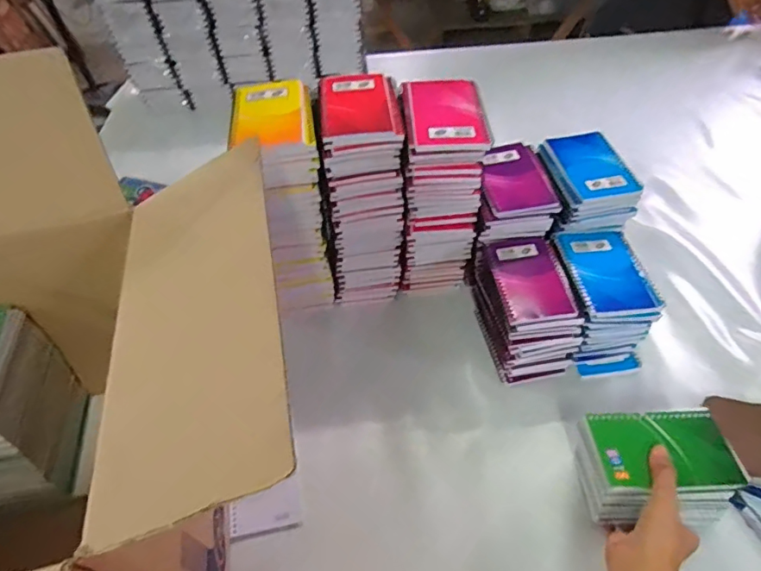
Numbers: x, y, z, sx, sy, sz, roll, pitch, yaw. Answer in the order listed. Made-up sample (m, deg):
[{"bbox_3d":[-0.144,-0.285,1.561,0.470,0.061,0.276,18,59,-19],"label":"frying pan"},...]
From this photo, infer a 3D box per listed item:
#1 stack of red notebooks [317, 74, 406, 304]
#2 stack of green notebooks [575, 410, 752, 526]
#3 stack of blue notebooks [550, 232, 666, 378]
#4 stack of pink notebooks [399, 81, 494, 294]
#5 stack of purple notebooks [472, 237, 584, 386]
[{"bbox_3d":[-0.022,-0.123,0.704,0.106,0.278,0.143,-5,50,0],"label":"stack of red notebooks"},{"bbox_3d":[0.285,0.197,0.542,0.146,0.105,0.095,-5,50,0],"label":"stack of green notebooks"},{"bbox_3d":[0.291,0.021,0.681,0.103,0.116,0.156,-8,50,-3],"label":"stack of blue notebooks"},{"bbox_3d":[0.081,-0.117,0.704,0.101,0.284,0.128,1,50,5],"label":"stack of pink notebooks"},{"bbox_3d":[0.191,0.022,0.689,0.100,0.117,0.177,-11,50,-5],"label":"stack of purple notebooks"}]

